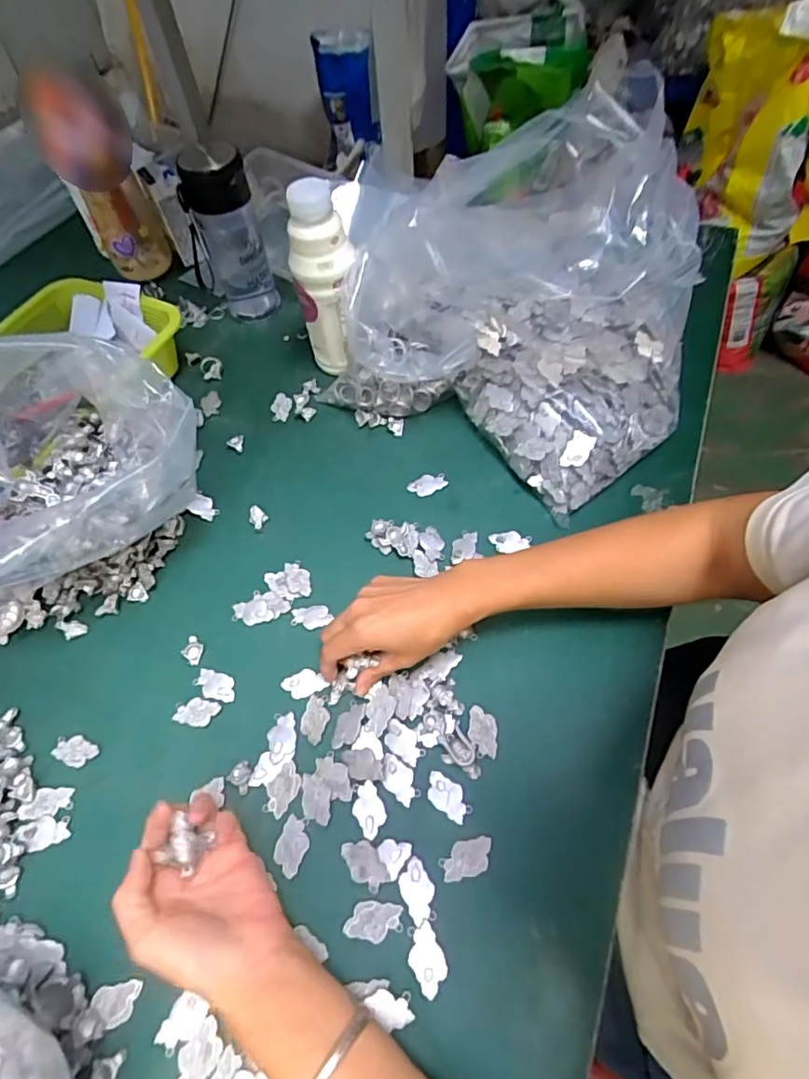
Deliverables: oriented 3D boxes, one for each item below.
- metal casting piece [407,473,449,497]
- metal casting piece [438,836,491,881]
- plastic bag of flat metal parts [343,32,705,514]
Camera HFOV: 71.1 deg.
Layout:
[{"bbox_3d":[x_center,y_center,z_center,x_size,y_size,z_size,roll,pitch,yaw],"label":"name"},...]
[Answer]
[{"bbox_3d":[0.024,-0.056,0.573,0.038,0.007,0.020,-19,59,-9],"label":"metal casting piece"},{"bbox_3d":[0.043,0.220,0.391,0.037,0.004,0.022,-12,58,-5],"label":"metal casting piece"},{"bbox_3d":[0.130,-0.239,0.566,0.325,0.228,0.292,30,64,22],"label":"plastic bag of flat metal parts"}]

